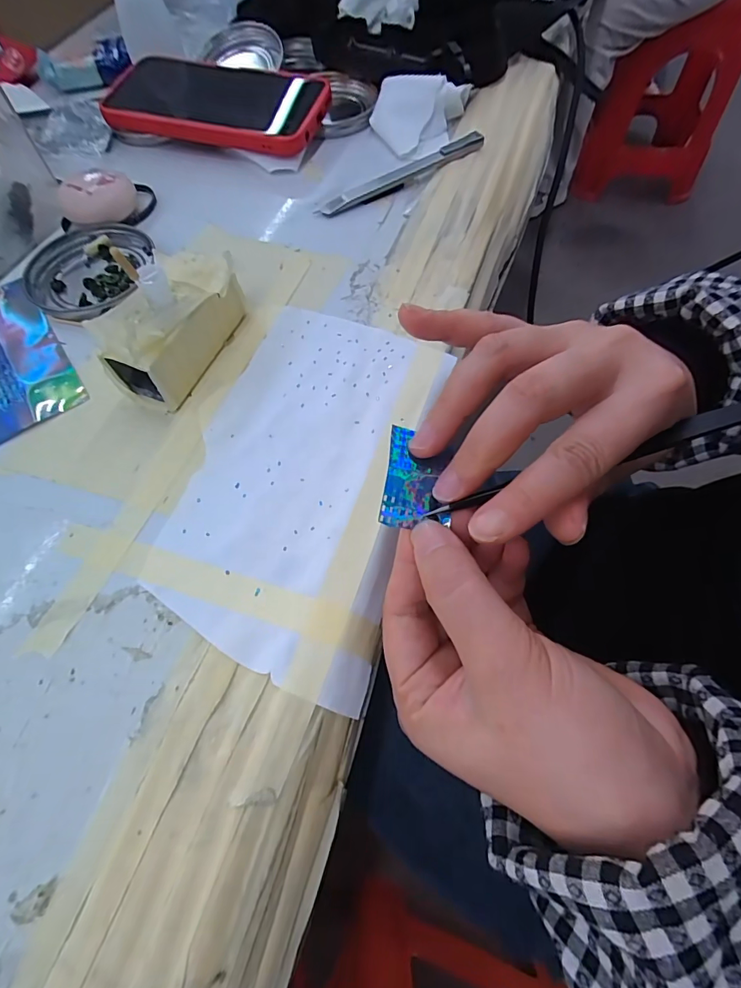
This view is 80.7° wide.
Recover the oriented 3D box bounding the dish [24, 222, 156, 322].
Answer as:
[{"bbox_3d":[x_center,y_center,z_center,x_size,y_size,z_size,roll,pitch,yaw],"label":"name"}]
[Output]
[{"bbox_3d":[-0.182,-0.141,0.278,0.071,0.011,0.077,-1,64,2],"label":"dish"}]

